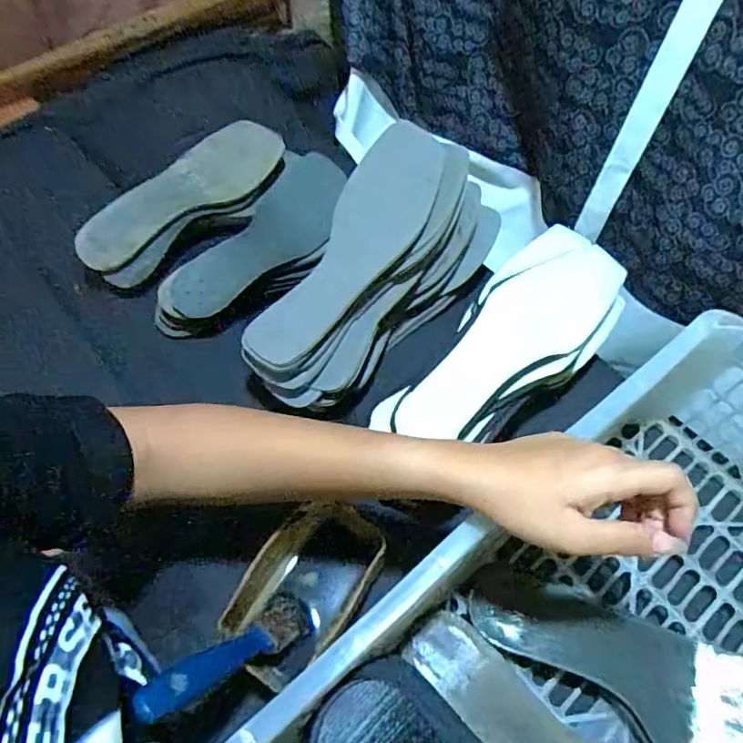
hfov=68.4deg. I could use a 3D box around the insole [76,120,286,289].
[{"bbox_3d":[-0.193,-0.182,0.582,0.085,0.013,0.241,45,71,-5],"label":"insole"}]

